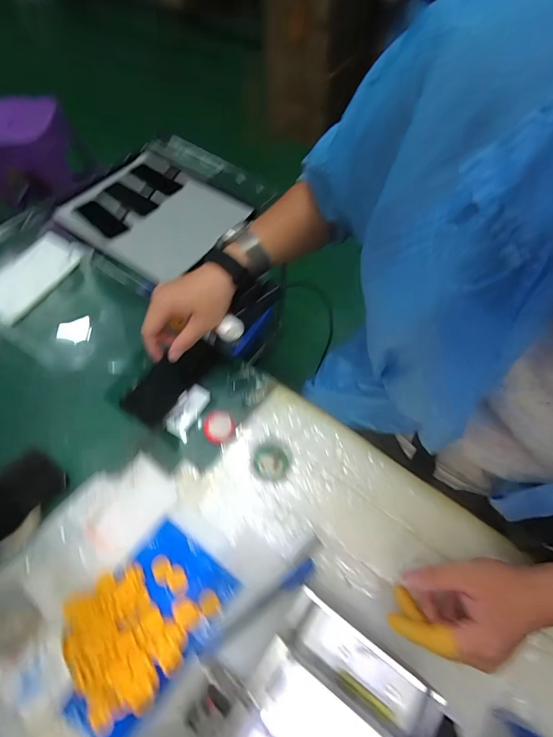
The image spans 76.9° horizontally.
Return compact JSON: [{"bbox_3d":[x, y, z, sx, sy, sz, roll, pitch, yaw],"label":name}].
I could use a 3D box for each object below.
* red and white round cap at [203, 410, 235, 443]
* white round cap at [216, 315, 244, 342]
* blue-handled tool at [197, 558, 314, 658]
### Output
[{"bbox_3d":[-0.074,0.076,0.455,0.038,0.011,0.041,1,61,-2],"label":"red and white round cap"},{"bbox_3d":[-0.059,-0.049,0.435,0.033,0.027,0.020,-42,28,-10],"label":"white round cap"},{"bbox_3d":[-0.016,0.243,0.356,0.135,0.004,0.015,-31,67,-18],"label":"blue-handled tool"}]

